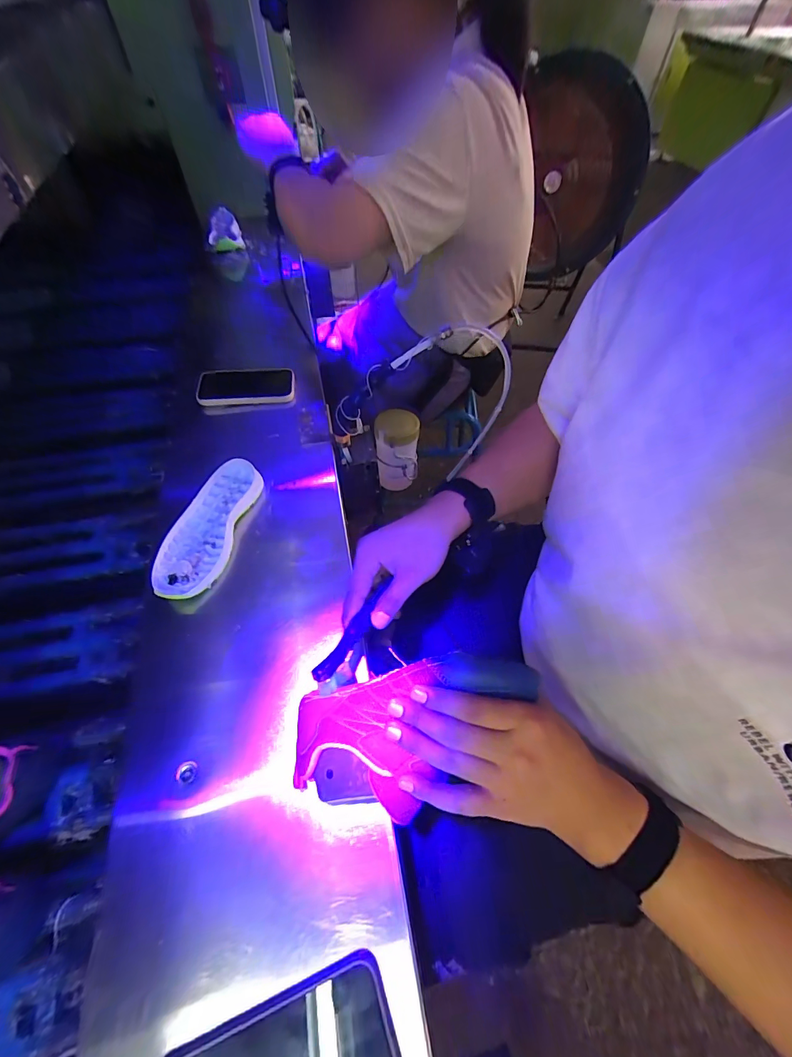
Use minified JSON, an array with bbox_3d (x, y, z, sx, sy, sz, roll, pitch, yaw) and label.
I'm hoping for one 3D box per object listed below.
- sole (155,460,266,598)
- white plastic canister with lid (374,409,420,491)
[{"bbox_3d":[-0.235,-0.006,0.491,0.076,0.020,0.201,10,59,3],"label":"sole"},{"bbox_3d":[0.000,-0.138,0.689,0.073,0.127,0.080,-5,60,-6],"label":"white plastic canister with lid"}]

